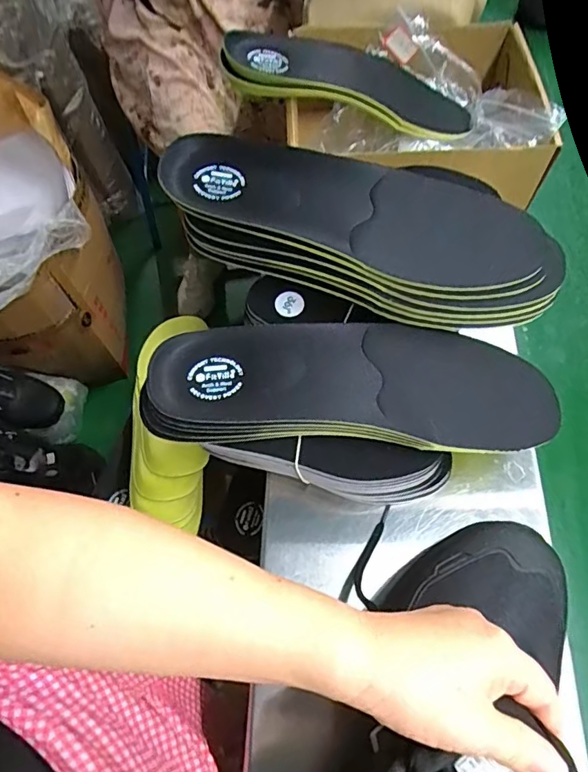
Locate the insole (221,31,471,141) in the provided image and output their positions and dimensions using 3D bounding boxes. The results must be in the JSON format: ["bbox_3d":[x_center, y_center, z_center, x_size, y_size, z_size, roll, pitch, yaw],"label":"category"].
[{"bbox_3d":[0.066,-0.306,0.516,0.269,0.033,0.081,0,61,-23],"label":"insole"}]

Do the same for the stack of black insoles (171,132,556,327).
[{"bbox_3d":[0.059,-0.138,0.411,0.325,0.056,0.133,16,65,11],"label":"stack of black insoles"}]

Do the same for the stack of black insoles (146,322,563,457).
[{"bbox_3d":[0.045,-0.002,0.387,0.306,0.033,0.099,-1,63,-1],"label":"stack of black insoles"}]

